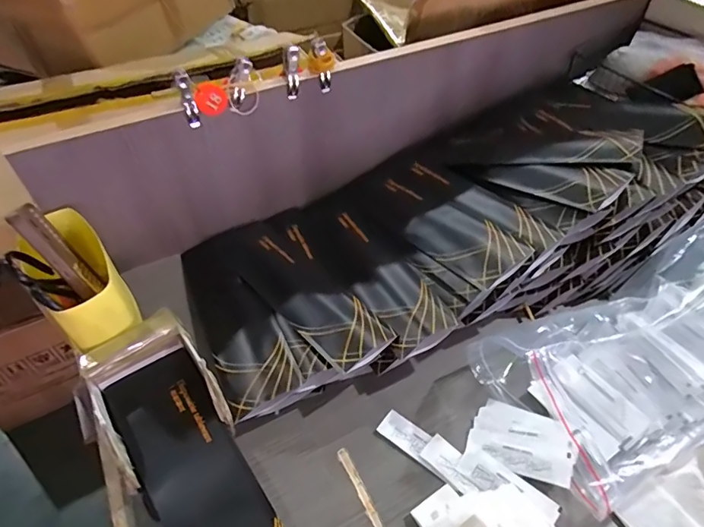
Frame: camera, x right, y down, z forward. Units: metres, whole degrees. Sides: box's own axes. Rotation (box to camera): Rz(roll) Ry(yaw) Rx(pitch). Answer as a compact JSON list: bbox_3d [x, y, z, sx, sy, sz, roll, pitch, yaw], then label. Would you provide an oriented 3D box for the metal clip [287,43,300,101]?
[{"bbox_3d":[-0.069,-0.223,0.546,0.017,0.060,0.017,-6,49,-4],"label":"metal clip"}]

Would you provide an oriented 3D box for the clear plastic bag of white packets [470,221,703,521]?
[{"bbox_3d":[0.331,0.054,0.464,0.381,0.083,0.180,-37,54,3],"label":"clear plastic bag of white packets"}]

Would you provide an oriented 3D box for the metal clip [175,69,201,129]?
[{"bbox_3d":[-0.179,-0.179,0.511,0.014,0.064,0.011,-17,51,-14],"label":"metal clip"}]

